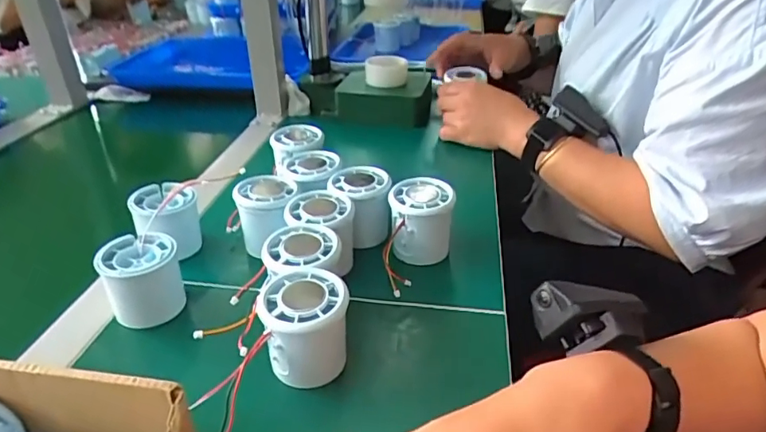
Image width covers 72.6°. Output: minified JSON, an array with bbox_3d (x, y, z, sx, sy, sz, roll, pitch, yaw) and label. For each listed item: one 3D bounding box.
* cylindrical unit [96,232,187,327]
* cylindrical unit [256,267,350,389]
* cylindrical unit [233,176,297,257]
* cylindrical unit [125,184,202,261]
[{"bbox_3d":[-0.180,0.049,0.395,0.054,0.052,0.053,-23,38,-31],"label":"cylindrical unit"},{"bbox_3d":[-0.051,0.074,0.350,0.054,0.064,0.058,-1,32,1],"label":"cylindrical unit"},{"bbox_3d":[-0.103,-0.002,0.467,0.050,0.055,0.047,-1,32,1],"label":"cylindrical unit"},{"bbox_3d":[-0.195,0.006,0.466,0.053,0.055,0.046,-25,39,-33],"label":"cylindrical unit"}]

